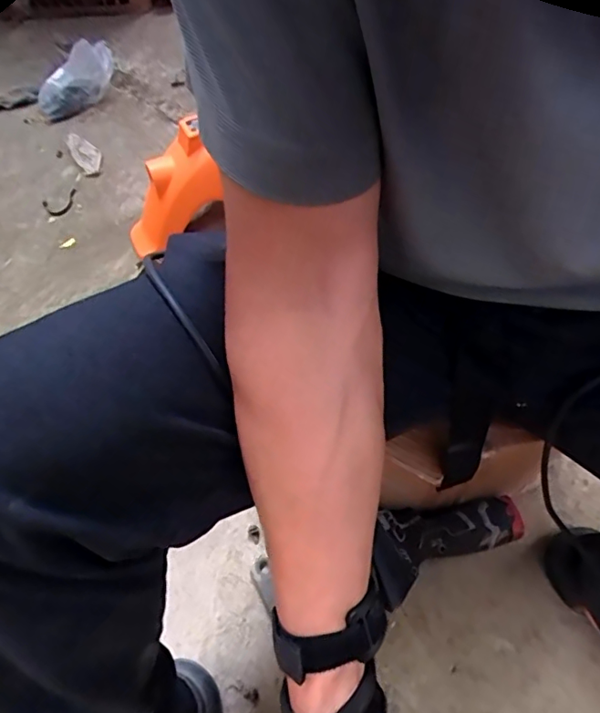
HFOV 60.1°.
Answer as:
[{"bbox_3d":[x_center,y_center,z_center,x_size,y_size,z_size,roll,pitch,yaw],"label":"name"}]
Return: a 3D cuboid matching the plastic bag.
[{"bbox_3d":[-0.564,-0.697,1.293,0.215,0.117,0.116,-19,55,-9],"label":"plastic bag"}]

